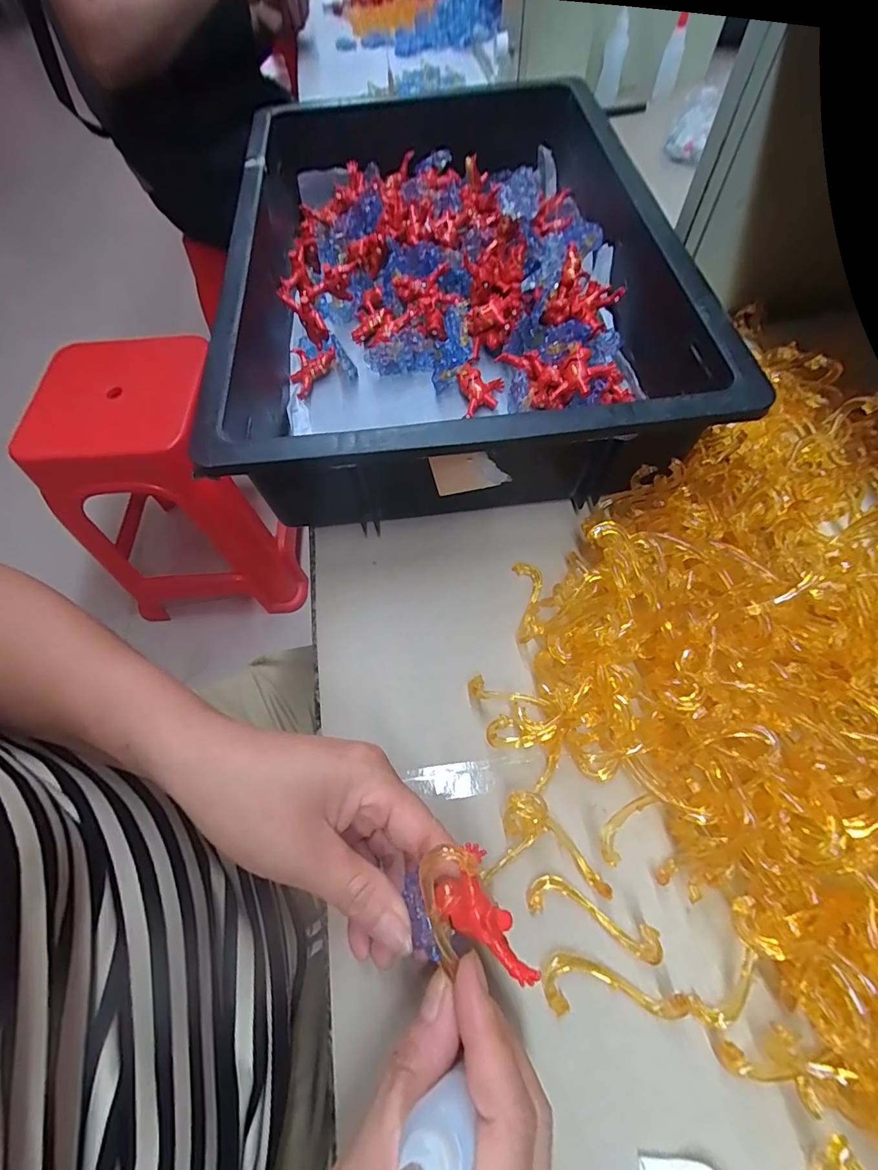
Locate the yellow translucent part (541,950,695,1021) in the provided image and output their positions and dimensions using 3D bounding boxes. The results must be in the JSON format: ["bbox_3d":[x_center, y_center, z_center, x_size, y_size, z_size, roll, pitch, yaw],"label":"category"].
[{"bbox_3d":[0.077,0.176,0.206,0.061,0.016,0.022,-2,61,3],"label":"yellow translucent part"}]

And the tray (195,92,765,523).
[{"bbox_3d":[0.001,-0.259,0.392,0.317,0.094,0.468,-8,61,-1],"label":"tray"}]

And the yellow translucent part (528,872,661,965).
[{"bbox_3d":[0.072,0.153,0.217,0.058,0.019,0.018,16,64,12],"label":"yellow translucent part"}]

